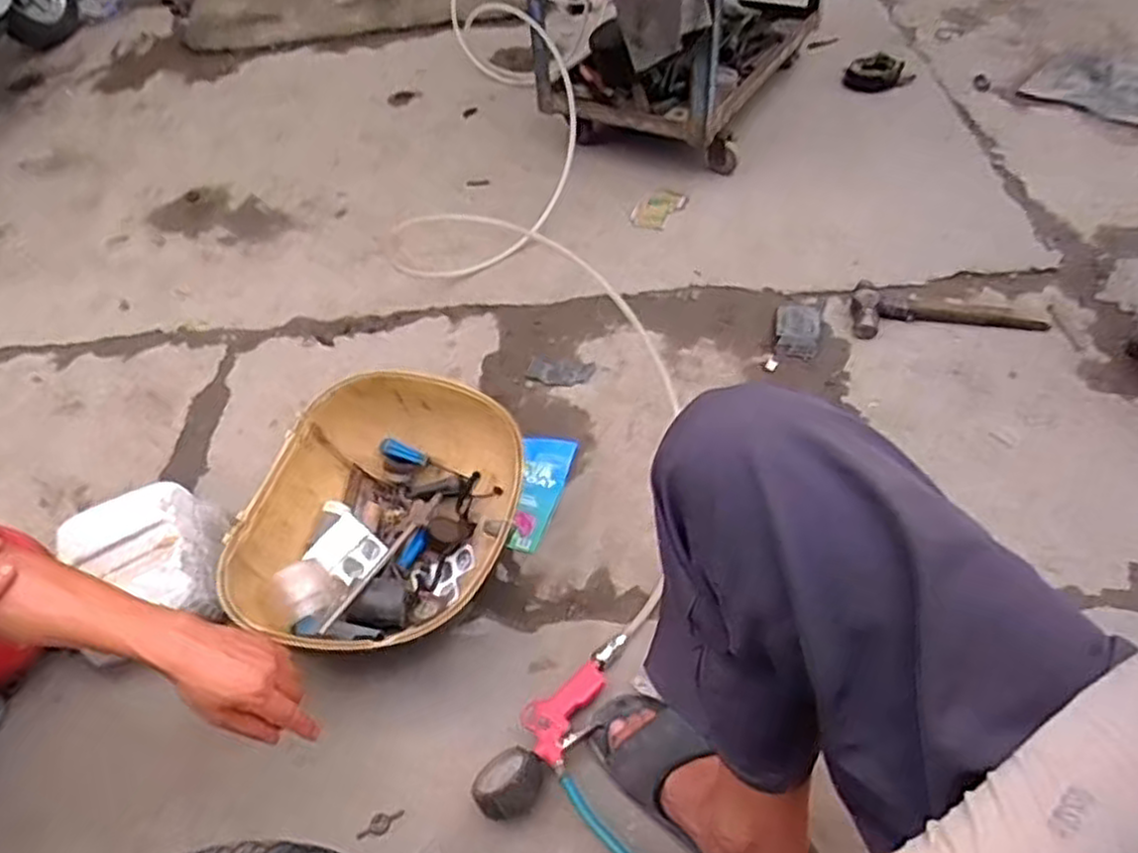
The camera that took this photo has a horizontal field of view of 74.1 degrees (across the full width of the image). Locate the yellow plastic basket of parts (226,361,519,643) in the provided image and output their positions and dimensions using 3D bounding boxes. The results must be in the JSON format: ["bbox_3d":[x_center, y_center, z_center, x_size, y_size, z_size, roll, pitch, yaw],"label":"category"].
[{"bbox_3d":[-0.228,0.136,0.991,0.316,0.161,0.389,11,50,16],"label":"yellow plastic basket of parts"}]

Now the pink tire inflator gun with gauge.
[{"bbox_3d":[-0.008,0.324,0.845,0.076,0.051,0.253,31,58,29],"label":"pink tire inflator gun with gauge"}]

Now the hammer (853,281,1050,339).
[{"bbox_3d":[0.640,-0.197,1.290,0.300,0.038,0.127,0,48,7],"label":"hammer"}]

